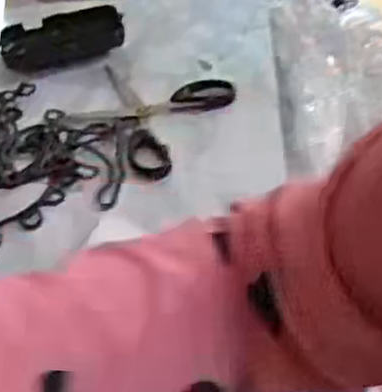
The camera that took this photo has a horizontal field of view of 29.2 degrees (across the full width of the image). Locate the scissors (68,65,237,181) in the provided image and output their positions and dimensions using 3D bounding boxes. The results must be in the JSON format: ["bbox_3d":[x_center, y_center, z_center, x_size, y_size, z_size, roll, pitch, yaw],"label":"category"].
[{"bbox_3d":[-0.040,-0.067,0.581,0.119,0.011,0.117,16,49,22],"label":"scissors"}]

